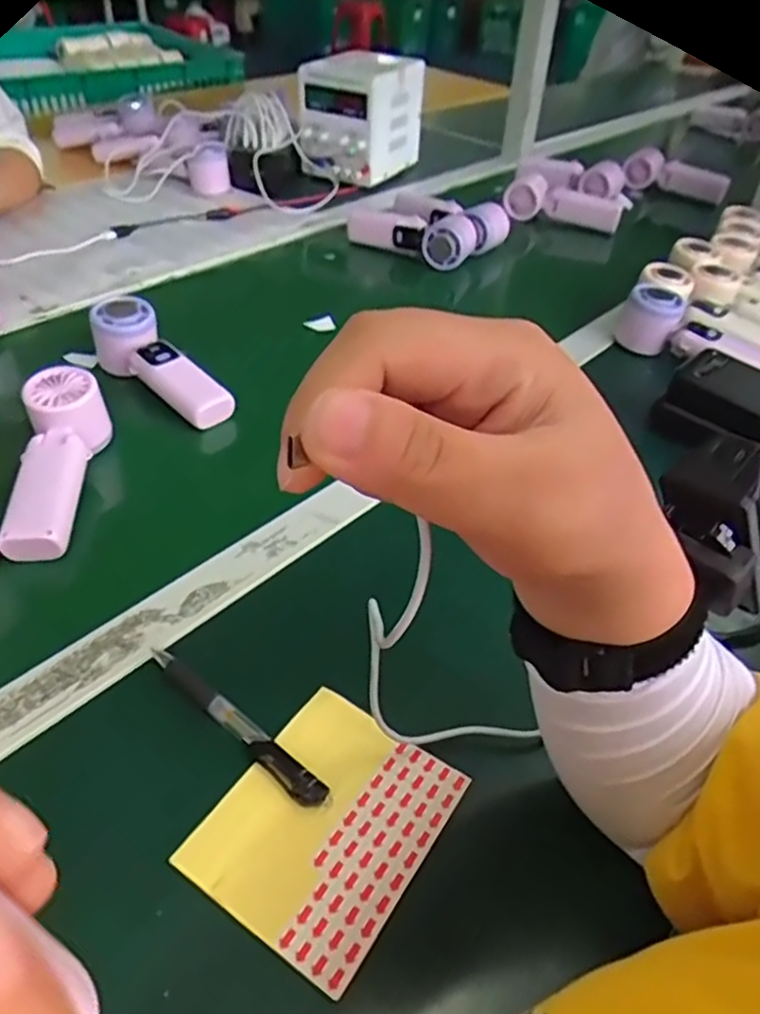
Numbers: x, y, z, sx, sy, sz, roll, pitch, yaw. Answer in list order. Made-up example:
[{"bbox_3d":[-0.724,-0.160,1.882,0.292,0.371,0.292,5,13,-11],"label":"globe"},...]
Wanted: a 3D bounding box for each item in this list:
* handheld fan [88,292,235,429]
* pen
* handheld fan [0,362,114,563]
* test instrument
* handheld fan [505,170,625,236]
[{"bbox_3d":[-0.197,-0.124,0.638,0.178,0.045,0.052,41,51,18],"label":"handheld fan"},{"bbox_3d":[-0.080,0.119,0.388,0.136,0.010,0.014,32,51,26],"label":"pen"},{"bbox_3d":[-0.237,-0.037,0.517,0.056,0.058,0.158,-5,45,-9],"label":"handheld fan"},{"bbox_3d":[-0.031,-0.643,1.154,0.146,0.159,0.185,21,44,17],"label":"test instrument"},{"bbox_3d":[0.286,-0.470,1.099,0.174,0.077,0.080,8,39,-18],"label":"handheld fan"}]

